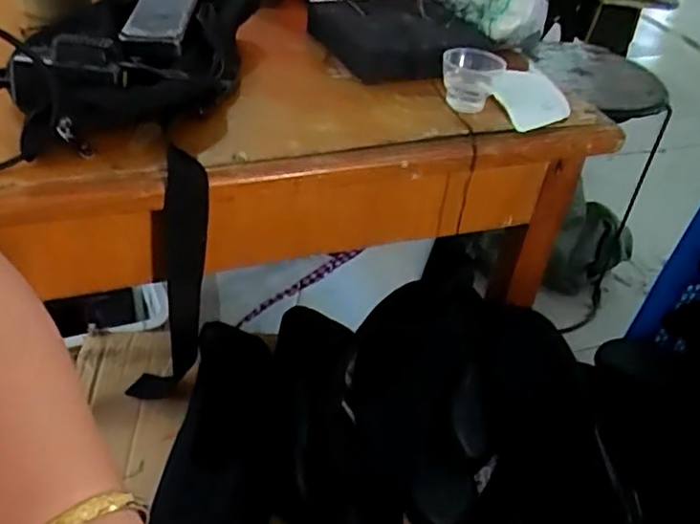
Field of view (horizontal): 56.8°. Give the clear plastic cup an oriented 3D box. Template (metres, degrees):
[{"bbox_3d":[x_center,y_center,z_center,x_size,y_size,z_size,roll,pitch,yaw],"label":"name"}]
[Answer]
[{"bbox_3d":[0.111,-0.169,0.596,0.054,0.048,0.052,4,41,-4],"label":"clear plastic cup"}]

